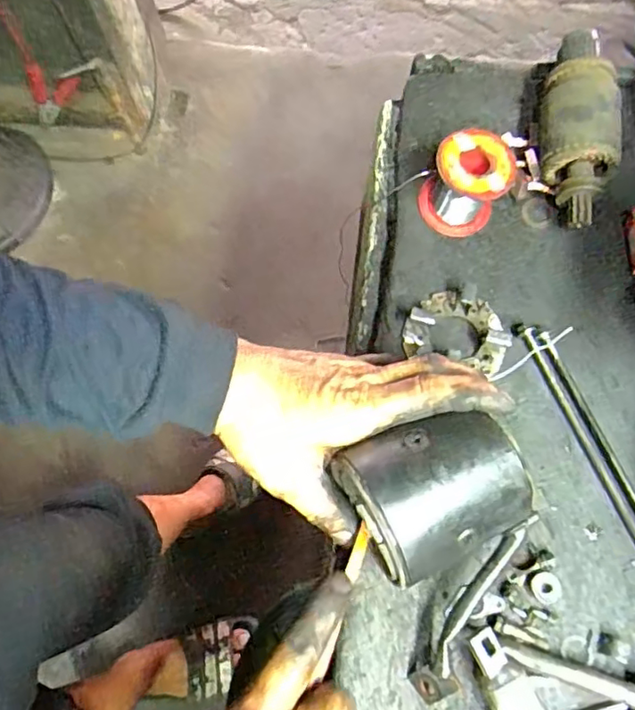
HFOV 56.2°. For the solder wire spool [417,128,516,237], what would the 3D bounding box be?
[{"bbox_3d":[0.104,-0.120,0.422,0.056,0.058,0.050,17,72,9],"label":"solder wire spool"}]

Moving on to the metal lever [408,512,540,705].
[{"bbox_3d":[0.088,0.140,0.334,0.019,0.029,0.114,30,74,13],"label":"metal lever"}]

